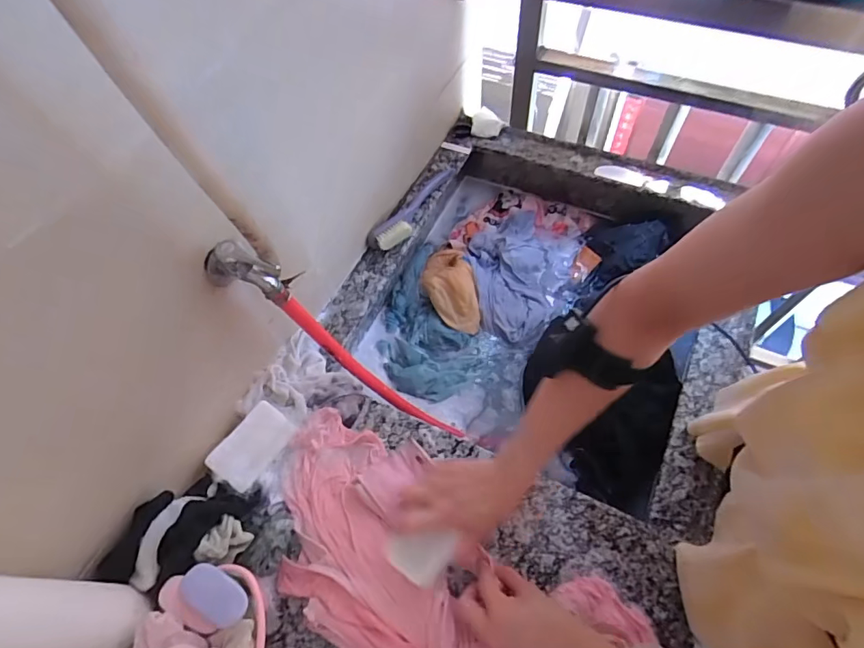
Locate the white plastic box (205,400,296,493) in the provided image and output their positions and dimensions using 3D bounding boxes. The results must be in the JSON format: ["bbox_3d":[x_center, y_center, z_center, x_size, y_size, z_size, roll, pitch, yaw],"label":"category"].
[{"bbox_3d":[-0.230,0.152,0.619,0.058,0.019,0.103,29,66,18],"label":"white plastic box"}]

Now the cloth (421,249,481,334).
[{"bbox_3d":[0.031,-0.070,0.885,0.090,0.043,0.177,-8,60,-1],"label":"cloth"}]

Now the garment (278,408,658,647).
[{"bbox_3d":[-0.011,0.279,0.559,0.442,0.039,0.229,33,67,25],"label":"garment"}]

